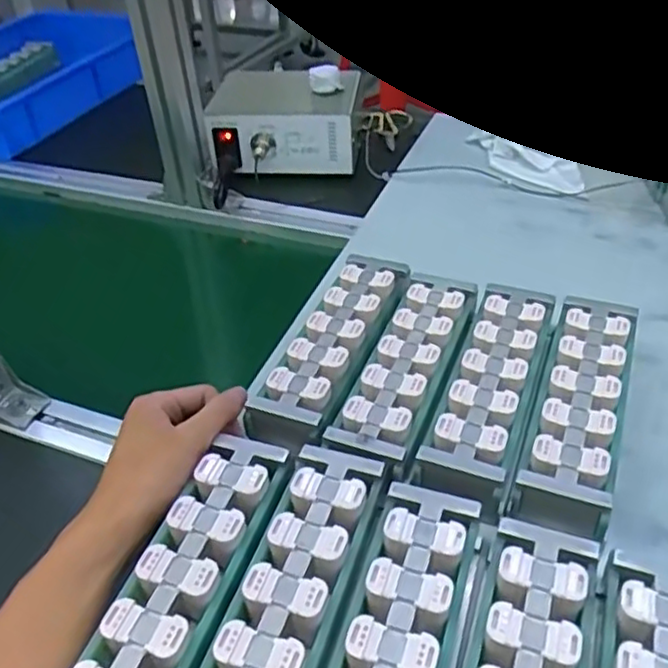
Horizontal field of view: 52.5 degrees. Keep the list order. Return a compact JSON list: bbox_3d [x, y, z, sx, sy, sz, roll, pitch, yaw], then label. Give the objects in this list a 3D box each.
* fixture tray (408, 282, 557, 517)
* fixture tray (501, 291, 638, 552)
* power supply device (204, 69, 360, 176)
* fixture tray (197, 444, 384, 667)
[{"bbox_3d":[0.109,0.041,0.472,0.056,0.041,0.204,13,43,19],"label":"fixture tray"},{"bbox_3d":[0.166,0.054,0.454,0.059,0.044,0.207,14,43,20],"label":"fixture tray"},{"bbox_3d":[-0.058,-0.273,0.843,0.181,0.084,0.162,-3,40,2],"label":"power supply device"},{"bbox_3d":[-0.024,0.149,0.363,0.057,0.047,0.191,11,42,17],"label":"fixture tray"}]

